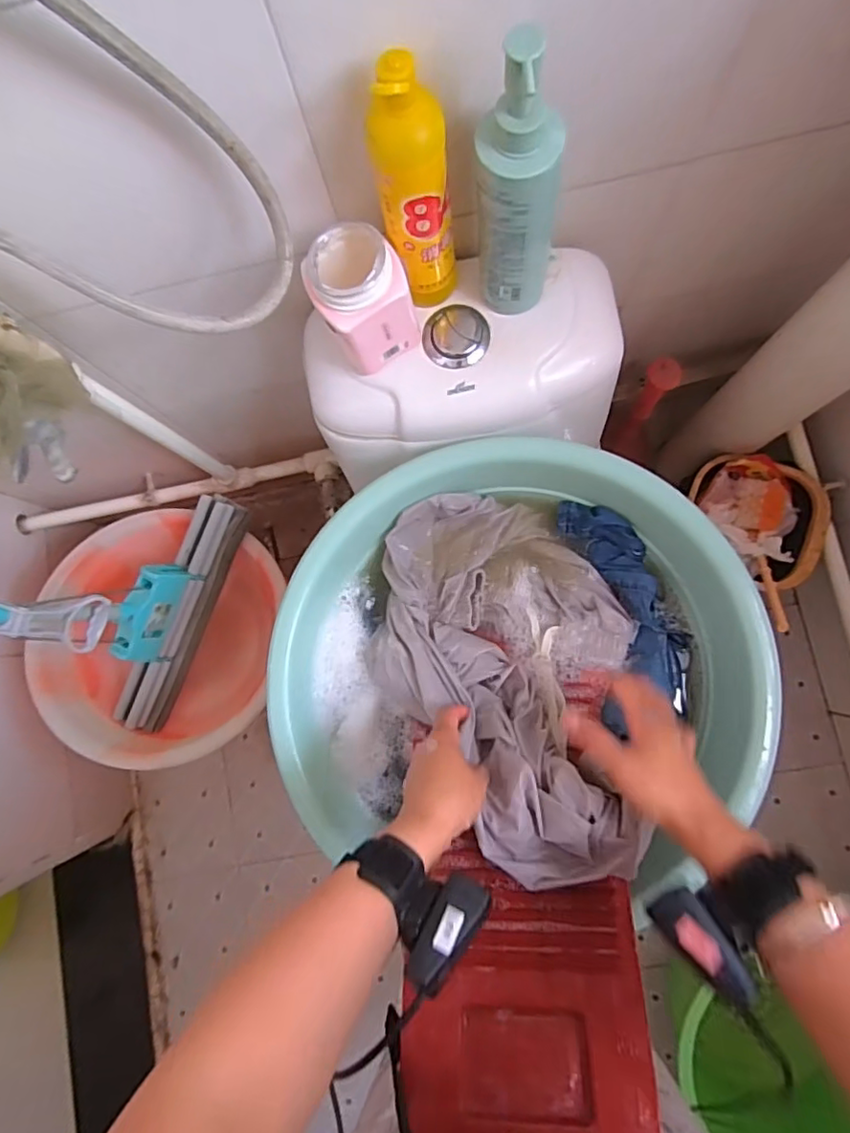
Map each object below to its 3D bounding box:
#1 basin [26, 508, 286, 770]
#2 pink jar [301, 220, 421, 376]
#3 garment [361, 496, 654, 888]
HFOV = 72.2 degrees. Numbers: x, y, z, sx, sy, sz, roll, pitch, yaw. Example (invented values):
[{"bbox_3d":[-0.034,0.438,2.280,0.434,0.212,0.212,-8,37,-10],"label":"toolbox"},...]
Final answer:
[{"bbox_3d":[-0.413,0.099,0.905,0.335,0.141,0.376,3,87,-5],"label":"basin"},{"bbox_3d":[-0.063,-0.250,0.540,0.085,0.107,0.094,-34,81,1],"label":"pink jar"},{"bbox_3d":[0.087,0.088,0.565,0.236,0.154,0.360,-41,81,0],"label":"garment"}]

